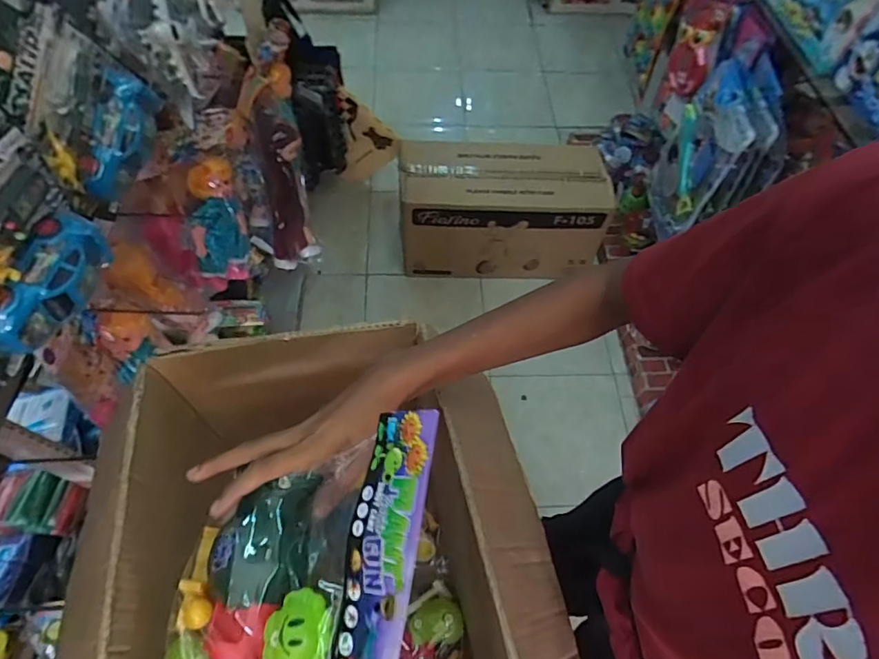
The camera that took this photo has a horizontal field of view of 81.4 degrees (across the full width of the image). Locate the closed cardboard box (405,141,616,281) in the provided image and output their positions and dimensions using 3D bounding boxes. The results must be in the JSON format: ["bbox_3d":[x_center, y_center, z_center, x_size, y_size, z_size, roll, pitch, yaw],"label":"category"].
[{"bbox_3d":[0.198,-0.405,1.708,0.627,0.359,0.284,2,59,-2],"label":"closed cardboard box"}]

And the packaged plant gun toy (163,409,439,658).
[{"bbox_3d":[-0.100,0.176,0.369,0.210,0.053,0.227,-3,69,31],"label":"packaged plant gun toy"}]

